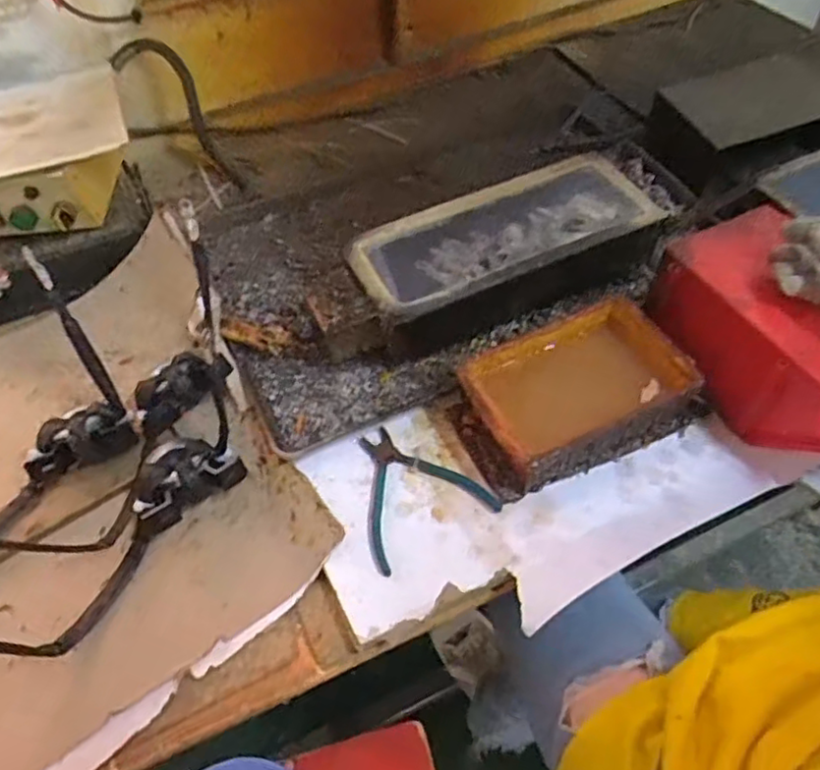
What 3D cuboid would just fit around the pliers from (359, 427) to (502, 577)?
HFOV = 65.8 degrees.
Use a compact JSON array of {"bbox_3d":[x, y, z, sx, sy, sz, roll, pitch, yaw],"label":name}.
[{"bbox_3d":[-0.003,0.096,0.610,0.122,0.008,0.135,-27,56,-16],"label":"pliers"}]

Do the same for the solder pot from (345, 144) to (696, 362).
[{"bbox_3d":[0.129,-0.157,0.736,0.394,0.088,0.160,-22,55,-13],"label":"solder pot"}]

